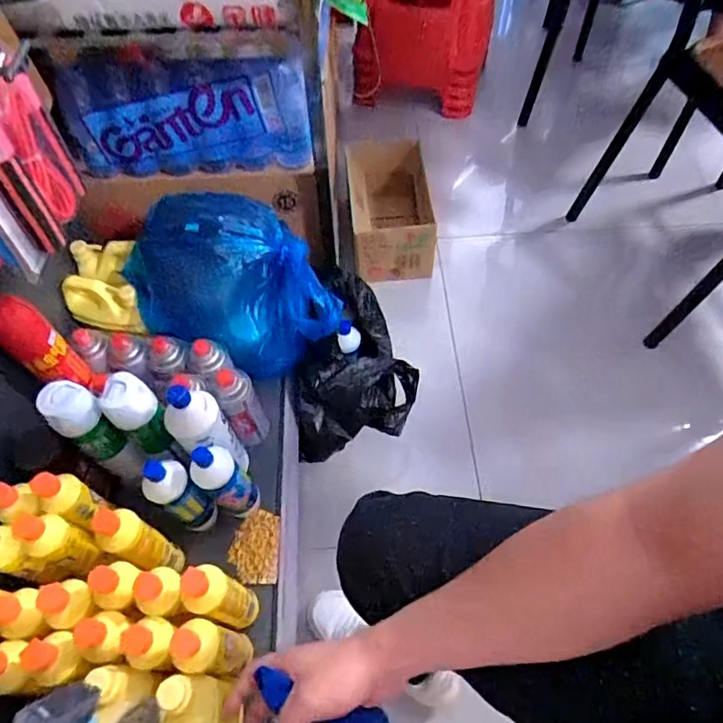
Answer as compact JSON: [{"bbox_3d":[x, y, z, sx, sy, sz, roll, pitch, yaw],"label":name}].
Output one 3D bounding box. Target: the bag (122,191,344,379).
[{"bbox_3d":[-0.206,-0.126,0.888,0.341,0.236,0.231,0,57,1],"label":"bag"}]

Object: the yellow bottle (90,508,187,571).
[{"bbox_3d":[-0.296,0.248,0.701,0.048,0.193,0.051,-1,57,1],"label":"yellow bottle"}]

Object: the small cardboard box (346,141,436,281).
[{"bbox_3d":[0.077,-0.397,1.364,0.212,0.209,0.337,-4,57,-1],"label":"small cardboard box"}]

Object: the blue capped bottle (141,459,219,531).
[{"bbox_3d":[-0.259,0.204,0.764,0.055,0.195,0.057,-1,57,1],"label":"blue capped bottle"}]

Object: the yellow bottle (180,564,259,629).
[{"bbox_3d":[-0.178,0.309,0.675,0.048,0.206,0.057,28,62,18],"label":"yellow bottle"}]

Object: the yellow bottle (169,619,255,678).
[{"bbox_3d":[-0.180,0.360,0.650,0.052,0.188,0.055,-1,57,1],"label":"yellow bottle"}]

